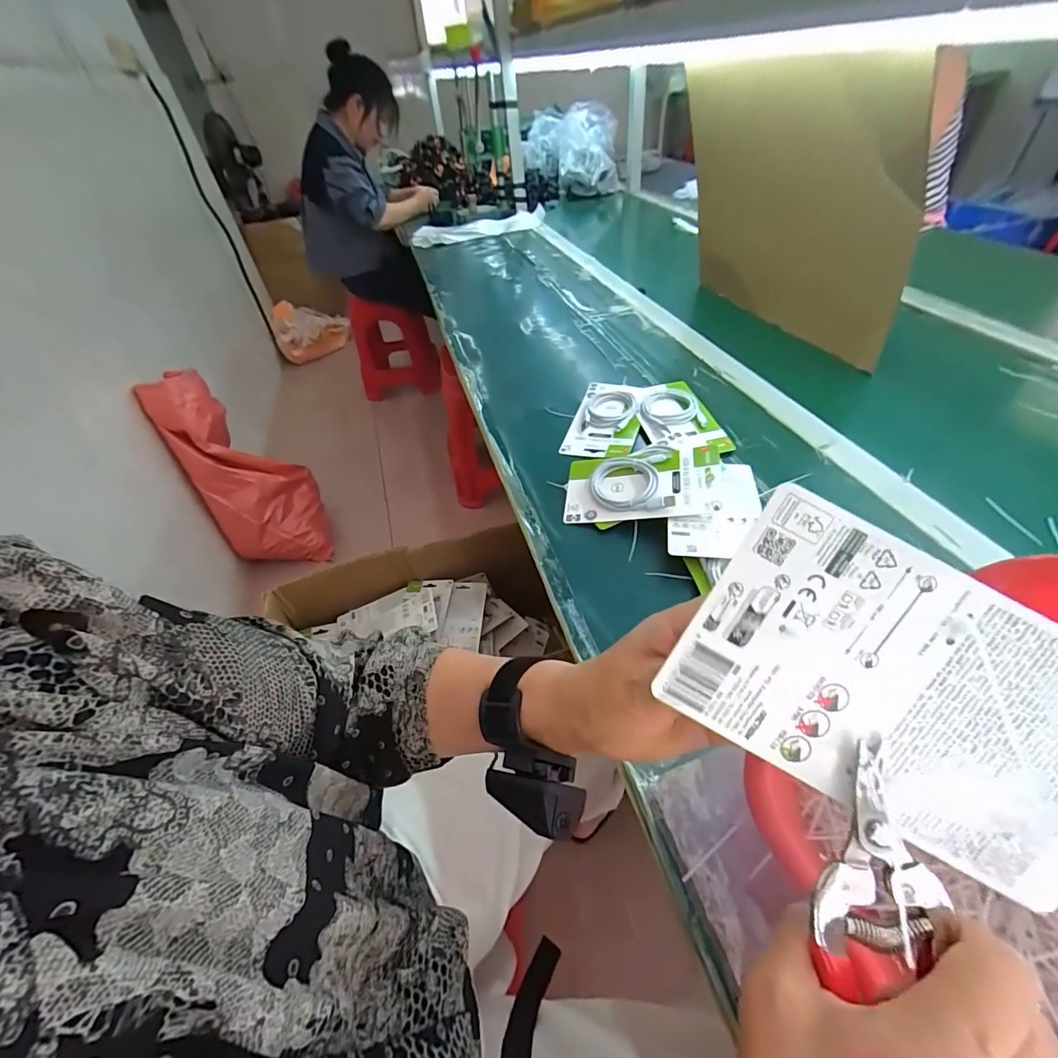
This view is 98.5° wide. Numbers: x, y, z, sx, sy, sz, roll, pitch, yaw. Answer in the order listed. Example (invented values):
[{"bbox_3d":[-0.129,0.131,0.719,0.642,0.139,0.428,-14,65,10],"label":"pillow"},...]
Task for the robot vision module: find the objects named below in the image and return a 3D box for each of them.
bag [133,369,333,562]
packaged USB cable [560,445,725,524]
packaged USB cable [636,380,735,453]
[{"bbox_3d":[-0.865,-0.172,1.420,0.205,0.653,0.305,-1,41,35],"label":"bag"},{"bbox_3d":[0.132,-0.056,0.547,0.178,0.013,0.103,-3,55,22],"label":"packaged USB cable"},{"bbox_3d":[0.216,-0.163,0.659,0.102,0.019,0.164,-7,45,0],"label":"packaged USB cable"}]

